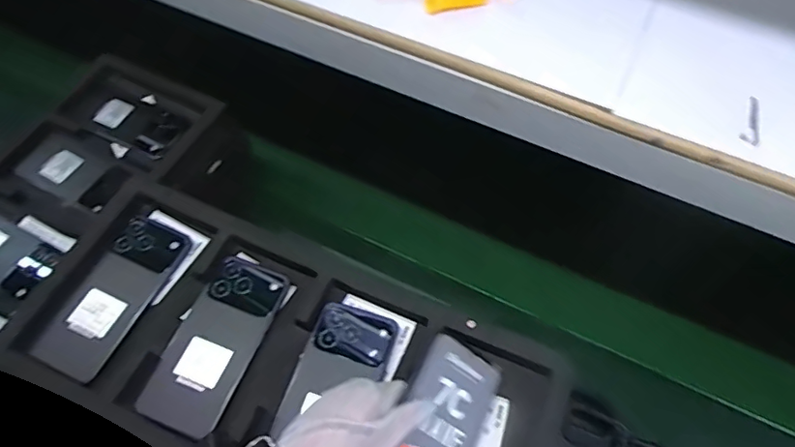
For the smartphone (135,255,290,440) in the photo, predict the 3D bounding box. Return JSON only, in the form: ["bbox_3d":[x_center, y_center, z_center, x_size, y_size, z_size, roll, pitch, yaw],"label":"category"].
[{"bbox_3d":[-0.166,0.107,0.495,0.075,0.007,0.157,18,61,9],"label":"smartphone"}]

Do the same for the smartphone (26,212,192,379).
[{"bbox_3d":[-0.267,0.067,0.515,0.068,0.012,0.159,20,61,11],"label":"smartphone"}]

